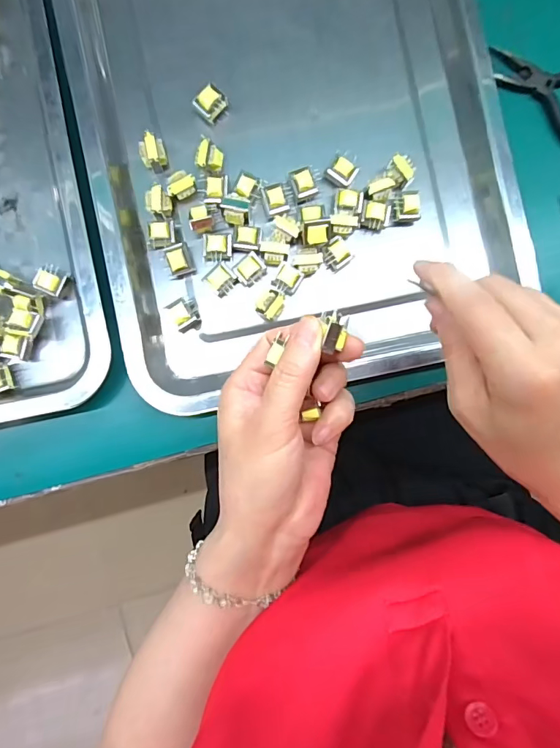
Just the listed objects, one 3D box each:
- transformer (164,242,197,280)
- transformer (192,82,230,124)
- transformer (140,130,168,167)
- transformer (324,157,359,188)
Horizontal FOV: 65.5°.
[{"bbox_3d":[-0.071,-0.081,0.310,0.017,0.019,0.019,-17,91,-2],"label":"transformer"},{"bbox_3d":[-0.049,-0.190,0.311,0.017,0.015,0.021,37,89,-2],"label":"transformer"},{"bbox_3d":[-0.090,-0.158,0.309,0.017,0.013,0.021,-16,91,-2],"label":"transformer"},{"bbox_3d":[0.044,-0.143,0.315,0.019,0.020,0.017,34,89,-2],"label":"transformer"}]

